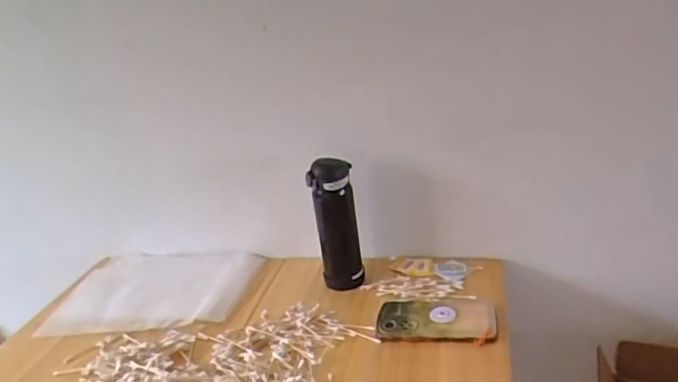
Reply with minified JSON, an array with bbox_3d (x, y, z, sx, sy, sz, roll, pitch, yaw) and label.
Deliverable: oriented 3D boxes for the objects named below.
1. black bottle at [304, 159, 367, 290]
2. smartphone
[{"bbox_3d":[-0.003,0.053,0.838,0.067,0.206,0.067,-8,23,-1],"label":"black bottle"},{"bbox_3d":[0.136,0.180,0.752,0.159,0.015,0.090,-2,24,13],"label":"smartphone"}]

